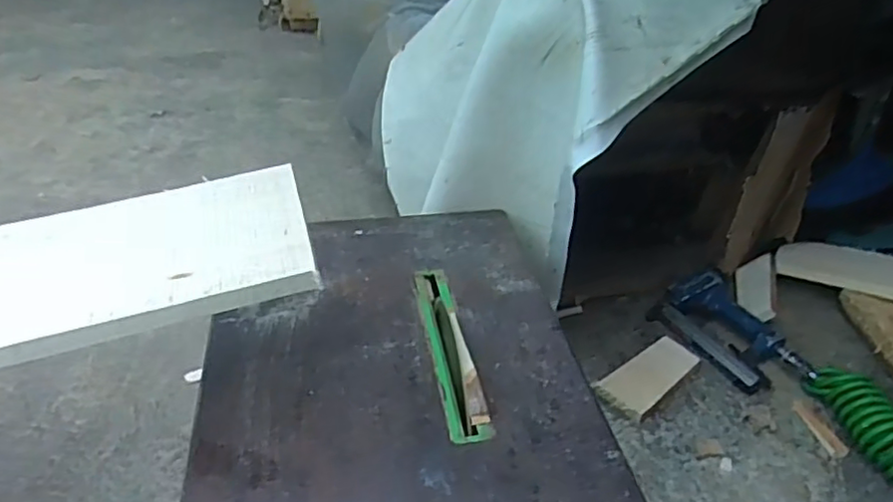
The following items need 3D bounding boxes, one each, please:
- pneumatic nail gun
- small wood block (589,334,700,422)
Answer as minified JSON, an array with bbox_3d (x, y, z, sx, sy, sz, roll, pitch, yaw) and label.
[{"bbox_3d":[0.419,0.115,0.953,0.125,0.045,0.219,-16,40,-27],"label":"pneumatic nail gun"},{"bbox_3d":[0.278,0.172,0.903,0.150,0.029,0.076,-22,44,-31],"label":"small wood block"}]

